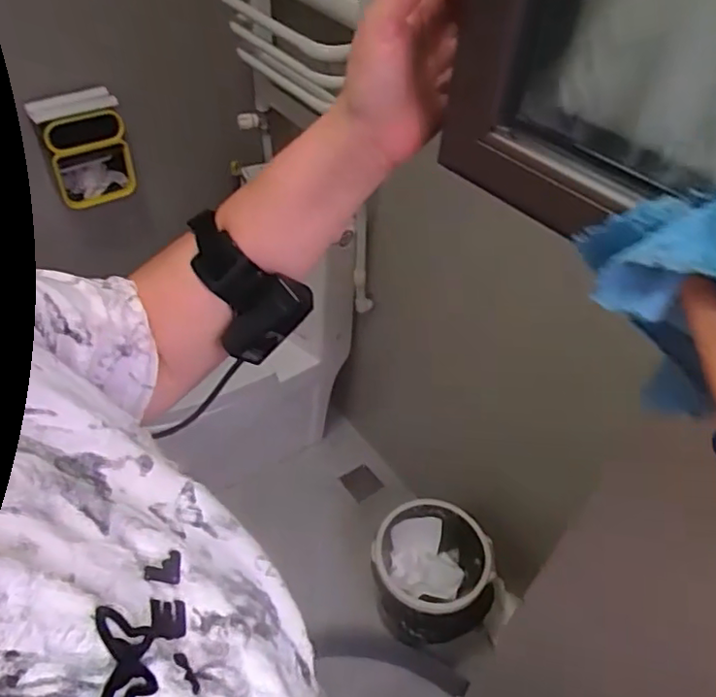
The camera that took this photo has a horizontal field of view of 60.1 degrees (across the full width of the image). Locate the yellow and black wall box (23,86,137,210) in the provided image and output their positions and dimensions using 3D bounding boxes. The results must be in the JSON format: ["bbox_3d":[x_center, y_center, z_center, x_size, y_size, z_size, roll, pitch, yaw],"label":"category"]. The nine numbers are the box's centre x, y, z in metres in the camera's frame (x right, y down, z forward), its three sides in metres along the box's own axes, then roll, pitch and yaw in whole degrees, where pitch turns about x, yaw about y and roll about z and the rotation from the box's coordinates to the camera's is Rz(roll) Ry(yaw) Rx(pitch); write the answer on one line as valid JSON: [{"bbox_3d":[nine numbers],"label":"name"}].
[{"bbox_3d":[-0.613,-0.436,1.400,0.181,0.242,0.098,-15,49,-18],"label":"yellow and black wall box"}]

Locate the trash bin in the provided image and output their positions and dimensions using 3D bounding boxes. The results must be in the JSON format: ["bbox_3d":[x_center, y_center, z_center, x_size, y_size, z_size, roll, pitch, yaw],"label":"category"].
[{"bbox_3d":[0.157,0.533,1.426,0.251,0.260,0.262,2,46,-2],"label":"trash bin"}]

